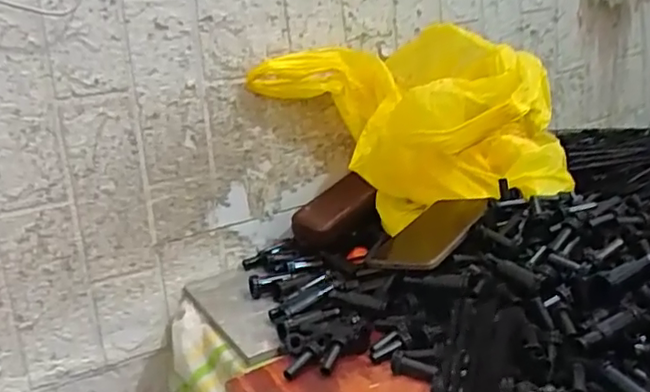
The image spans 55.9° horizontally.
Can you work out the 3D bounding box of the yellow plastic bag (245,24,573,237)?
[{"bbox_3d":[0.110,-0.072,0.685,0.319,0.183,0.251,11,22,39],"label":"yellow plastic bag"}]

